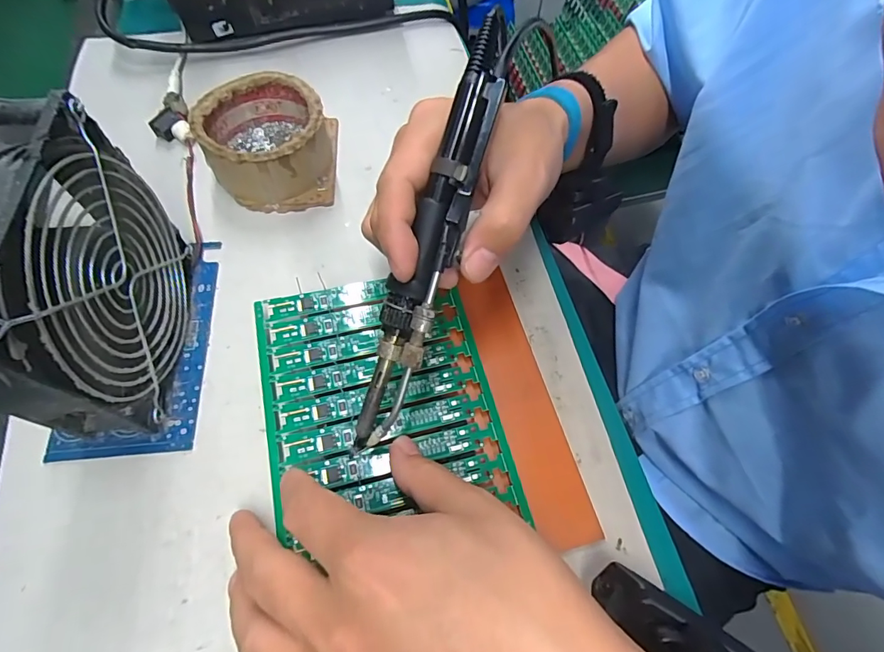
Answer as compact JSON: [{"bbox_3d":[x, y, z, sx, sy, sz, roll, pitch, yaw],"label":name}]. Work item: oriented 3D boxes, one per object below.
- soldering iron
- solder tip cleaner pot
[{"bbox_3d":[-0.005,-0.036,0.212,0.025,0.020,0.205,19,96,6],"label":"soldering iron"},{"bbox_3d":[-0.119,-0.128,0.315,0.083,0.046,0.084,-4,64,-4],"label":"solder tip cleaner pot"}]

